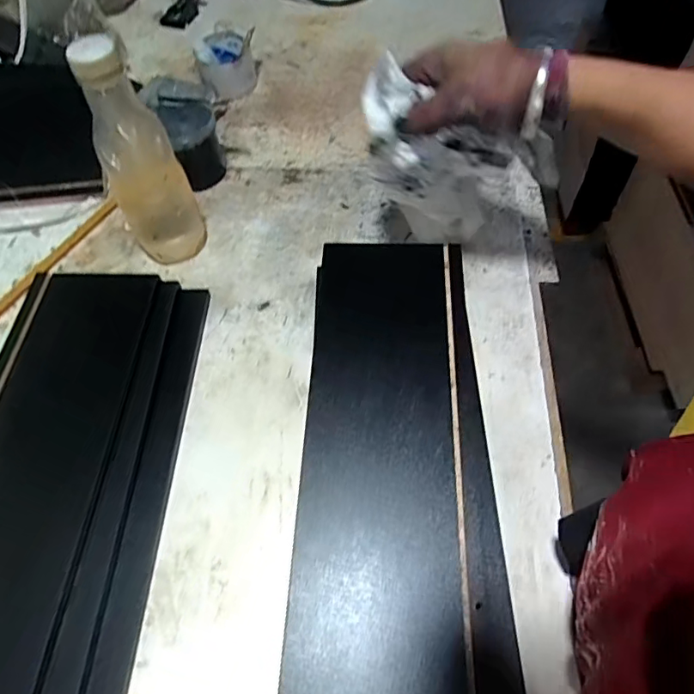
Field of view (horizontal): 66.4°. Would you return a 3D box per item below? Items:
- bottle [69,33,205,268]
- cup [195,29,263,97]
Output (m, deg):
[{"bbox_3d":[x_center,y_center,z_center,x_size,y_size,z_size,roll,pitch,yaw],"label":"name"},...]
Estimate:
[{"bbox_3d":[-0.206,-0.177,0.530,0.062,0.229,0.055,3,58,4],"label":"bottle"},{"bbox_3d":[-0.185,-0.440,0.820,0.088,0.057,0.113,-14,59,-6],"label":"cup"}]

